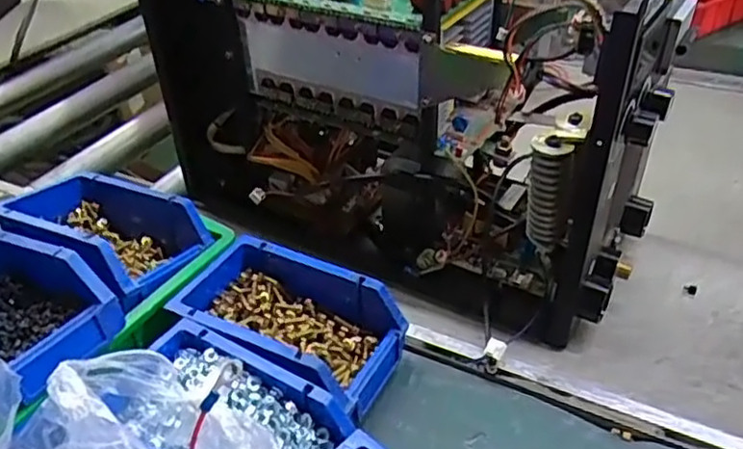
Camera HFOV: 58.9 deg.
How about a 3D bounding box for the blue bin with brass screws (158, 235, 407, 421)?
[{"bbox_3d":[-0.064,0.082,0.528,0.164,0.075,0.100,17,41,24],"label":"blue bin with brass screws"}]

